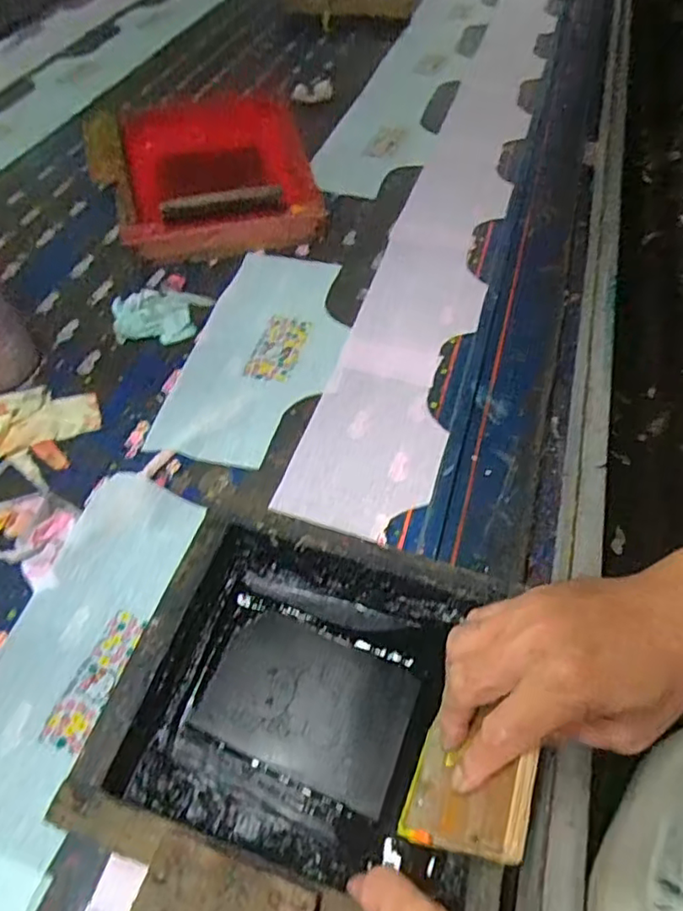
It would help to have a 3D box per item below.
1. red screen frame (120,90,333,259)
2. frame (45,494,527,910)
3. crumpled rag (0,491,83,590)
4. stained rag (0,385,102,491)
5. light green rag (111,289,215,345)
[{"bbox_3d":[-0.164,-0.366,0.785,0.249,0.089,0.254,-9,53,-5],"label":"red screen frame"},{"bbox_3d":[-0.023,0.170,0.397,0.239,0.071,0.254,13,54,10],"label":"frame"},{"bbox_3d":[-0.283,0.065,0.512,0.112,0.016,0.075,12,54,10],"label":"crumpled rag"},{"bbox_3d":[-0.316,-0.032,0.581,0.138,0.021,0.106,14,54,12],"label":"stained rag"},{"bbox_3d":[-0.206,-0.162,0.678,0.102,0.025,0.080,-1,53,0],"label":"light green rag"}]

